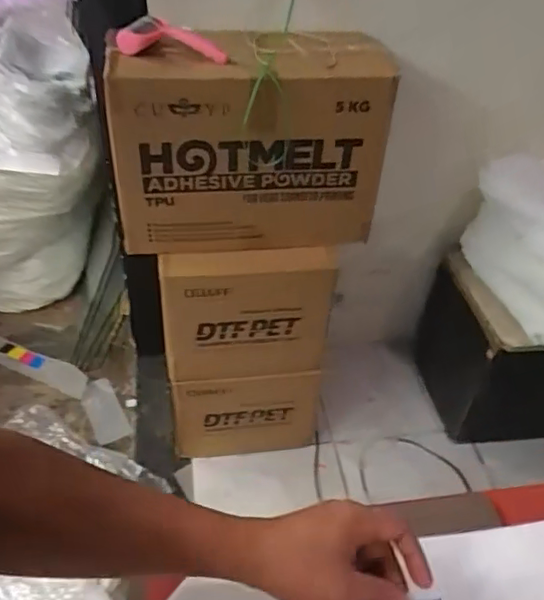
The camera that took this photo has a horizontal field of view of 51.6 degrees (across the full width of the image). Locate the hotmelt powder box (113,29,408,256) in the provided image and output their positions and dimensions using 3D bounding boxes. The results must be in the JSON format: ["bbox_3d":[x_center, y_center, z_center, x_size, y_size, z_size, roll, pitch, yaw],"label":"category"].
[{"bbox_3d":[-0.040,-0.306,1.138,0.519,0.382,0.208,-4,43,-9],"label":"hotmelt powder box"}]

